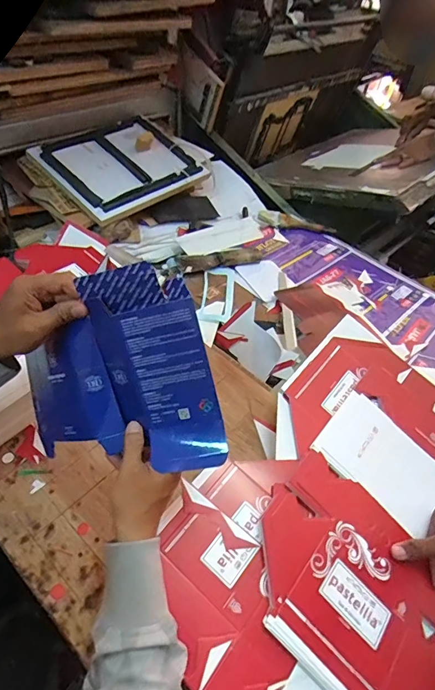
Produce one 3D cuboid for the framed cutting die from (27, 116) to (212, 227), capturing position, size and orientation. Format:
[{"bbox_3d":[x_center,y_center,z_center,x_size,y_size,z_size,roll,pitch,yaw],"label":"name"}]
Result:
[{"bbox_3d":[-0.215,-0.433,0.990,0.266,0.028,0.342,42,57,13],"label":"framed cutting die"}]

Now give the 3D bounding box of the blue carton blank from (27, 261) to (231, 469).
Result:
[{"bbox_3d":[-0.125,0.033,0.474,0.243,0.217,0.043,-8,12,17],"label":"blue carton blank"}]

